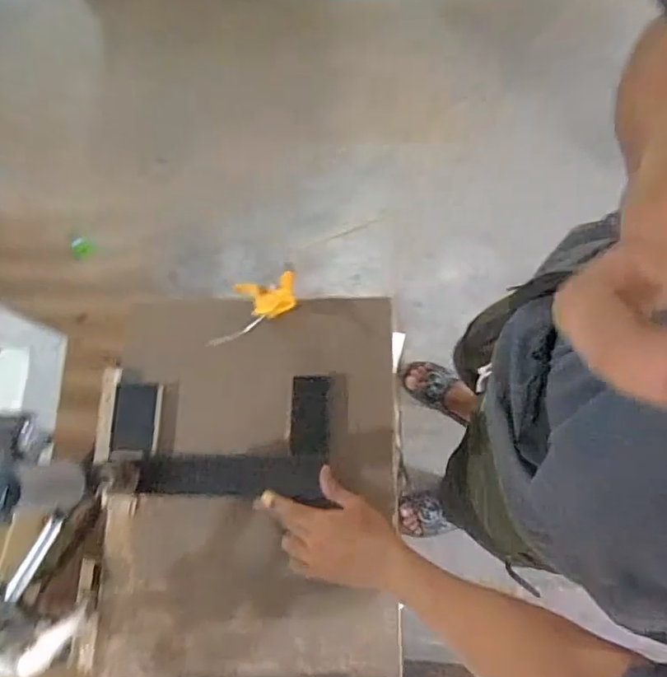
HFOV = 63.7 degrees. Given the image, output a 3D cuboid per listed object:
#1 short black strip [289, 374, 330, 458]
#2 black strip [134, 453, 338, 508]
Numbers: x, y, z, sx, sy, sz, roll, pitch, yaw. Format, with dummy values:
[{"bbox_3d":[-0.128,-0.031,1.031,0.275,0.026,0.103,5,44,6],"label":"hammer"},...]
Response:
[{"bbox_3d":[-0.032,0.102,0.721,0.051,0.005,0.104,2,76,2],"label":"short black strip"},{"bbox_3d":[-0.134,0.182,0.710,0.234,0.024,0.056,1,76,1],"label":"black strip"}]

